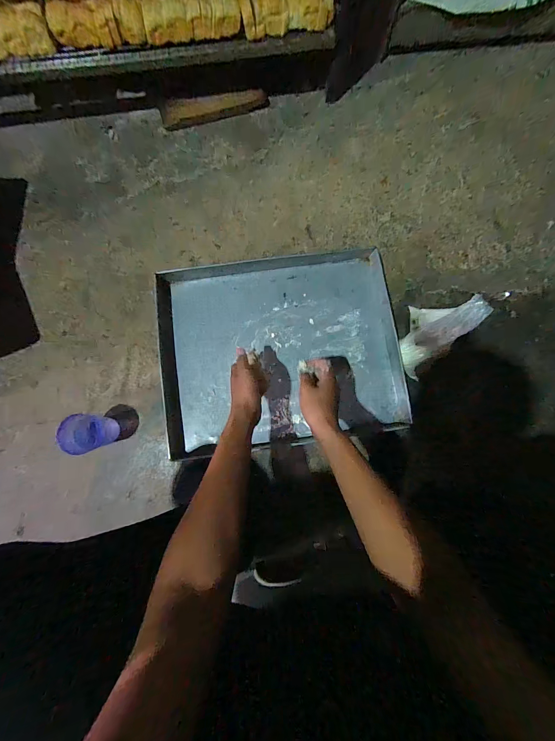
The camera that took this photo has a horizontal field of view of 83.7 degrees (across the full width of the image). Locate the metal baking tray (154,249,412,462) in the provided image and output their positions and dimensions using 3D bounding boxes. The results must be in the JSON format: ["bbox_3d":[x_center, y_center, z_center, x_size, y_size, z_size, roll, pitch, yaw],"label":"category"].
[{"bbox_3d":[0.008,-0.055,0.695,0.516,0.053,0.425,-8,82,-2],"label":"metal baking tray"}]

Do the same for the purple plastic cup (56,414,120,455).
[{"bbox_3d":[-0.379,0.124,0.632,0.071,0.096,0.074,0,82,-1],"label":"purple plastic cup"}]

